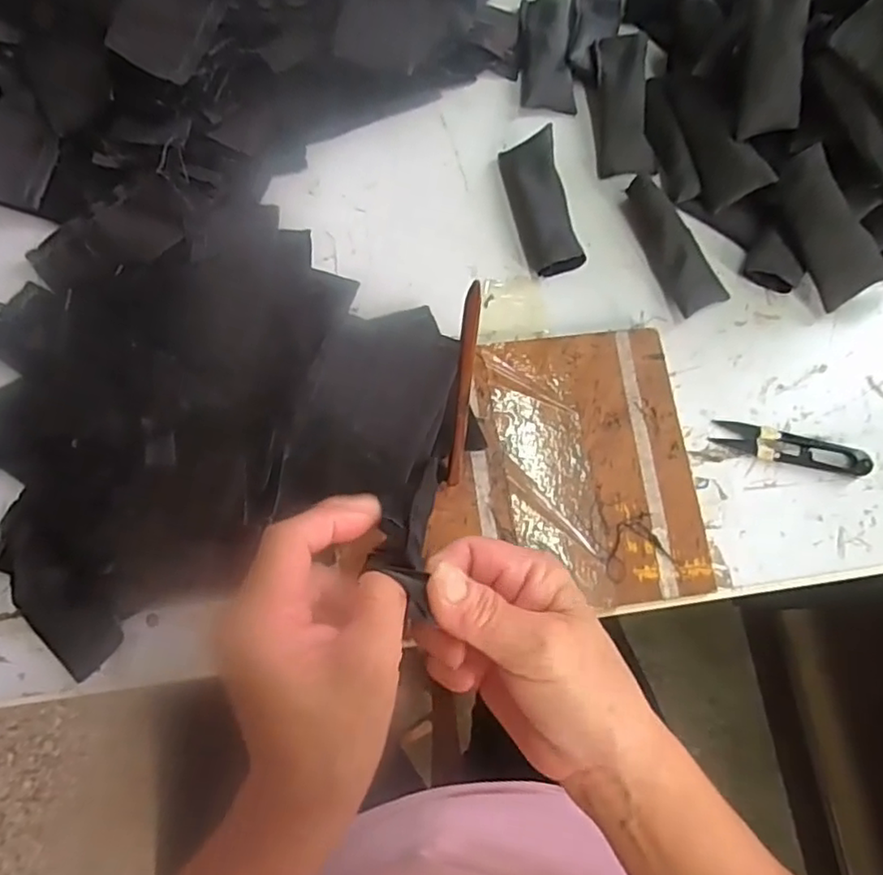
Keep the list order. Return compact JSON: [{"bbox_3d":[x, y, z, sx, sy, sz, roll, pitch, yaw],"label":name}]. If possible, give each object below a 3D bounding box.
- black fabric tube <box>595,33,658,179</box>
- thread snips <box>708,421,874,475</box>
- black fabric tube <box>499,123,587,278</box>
[{"bbox_3d":[0.136,-0.247,0.477,0.040,0.018,0.103,-2,89,-2],"label":"black fabric tube"},{"bbox_3d":[0.230,0.005,0.418,0.097,0.012,0.022,10,74,0],"label":"thread snips"},{"bbox_3d":[0.072,-0.165,0.455,0.036,0.027,0.101,-13,75,-6],"label":"black fabric tube"}]

